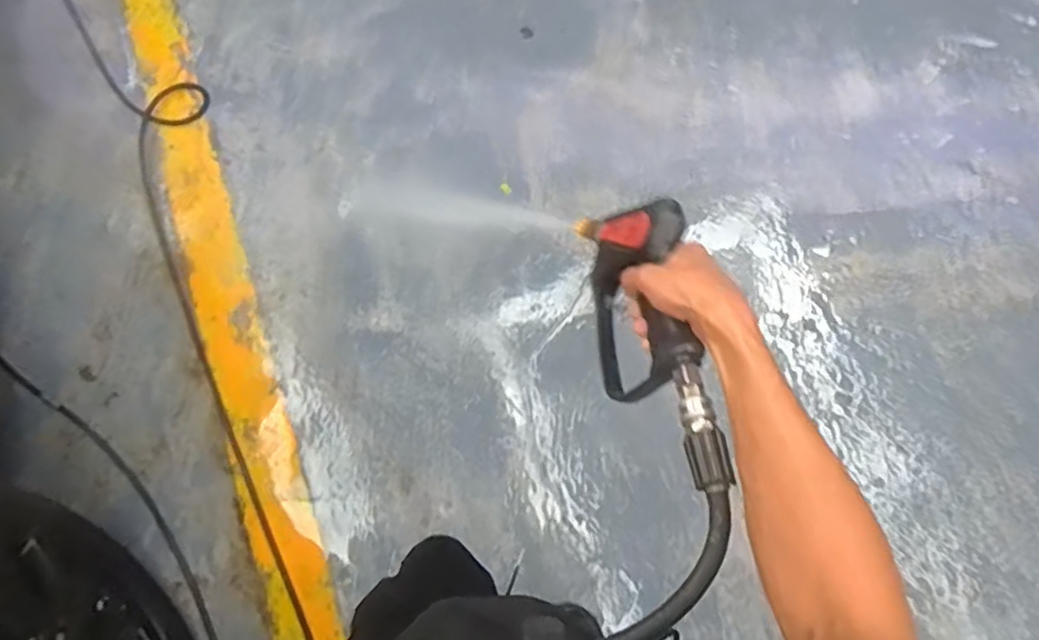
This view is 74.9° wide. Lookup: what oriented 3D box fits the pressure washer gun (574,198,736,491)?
[{"bbox_3d":[0.124,0.005,0.624,0.087,0.131,0.336,-12,51,-3],"label":"pressure washer gun"}]

